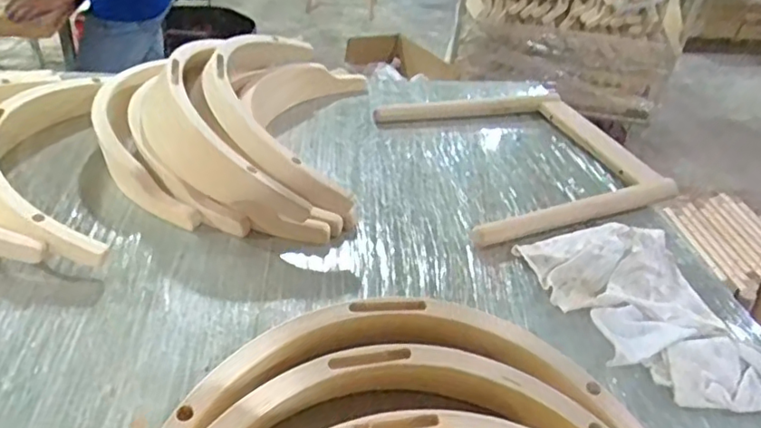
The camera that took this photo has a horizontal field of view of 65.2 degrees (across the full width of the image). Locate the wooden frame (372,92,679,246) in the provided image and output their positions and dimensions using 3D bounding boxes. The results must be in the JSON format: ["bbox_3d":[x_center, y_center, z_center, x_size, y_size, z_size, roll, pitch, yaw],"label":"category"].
[{"bbox_3d":[0.266,-0.129,1.140,0.413,0.068,0.430,-9,39,-21],"label":"wooden frame"}]

